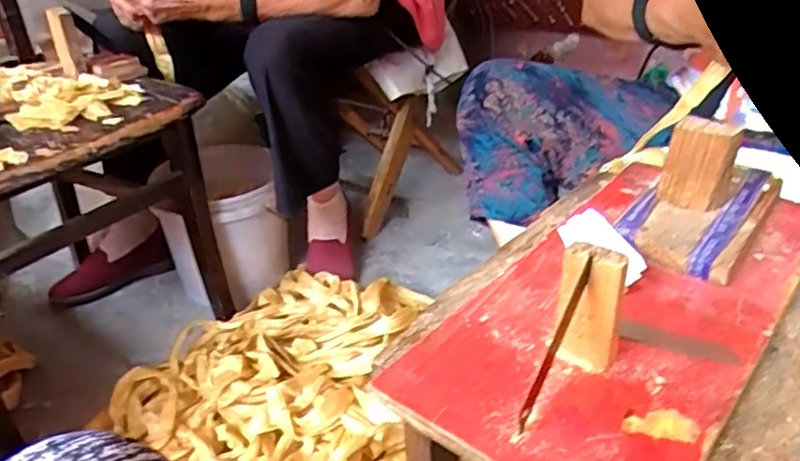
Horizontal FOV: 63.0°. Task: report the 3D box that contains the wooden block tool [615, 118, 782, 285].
[{"bbox_3d":[0.235,-0.044,0.496,0.083,0.084,0.152,22,39,35],"label":"wooden block tool"}]

